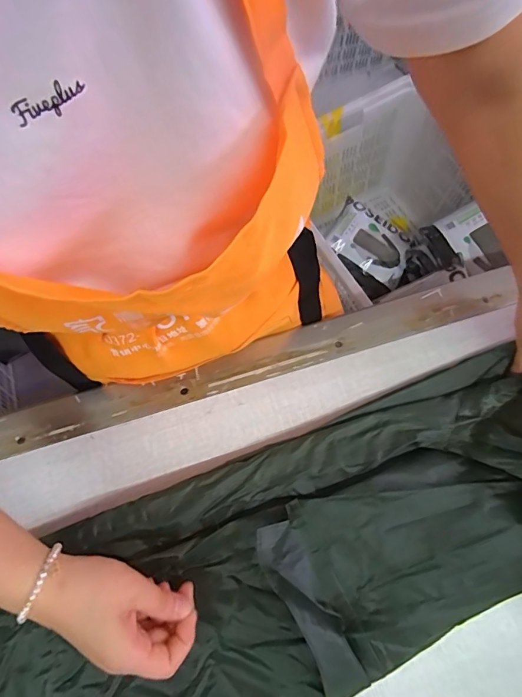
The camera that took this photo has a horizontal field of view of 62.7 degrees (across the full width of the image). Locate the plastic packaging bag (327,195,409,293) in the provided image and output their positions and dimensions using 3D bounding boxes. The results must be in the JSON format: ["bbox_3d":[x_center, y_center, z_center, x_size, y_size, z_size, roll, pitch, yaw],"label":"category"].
[{"bbox_3d":[0.324,-0.312,1.248,0.241,0.028,0.193,36,68,-7],"label":"plastic packaging bag"}]

